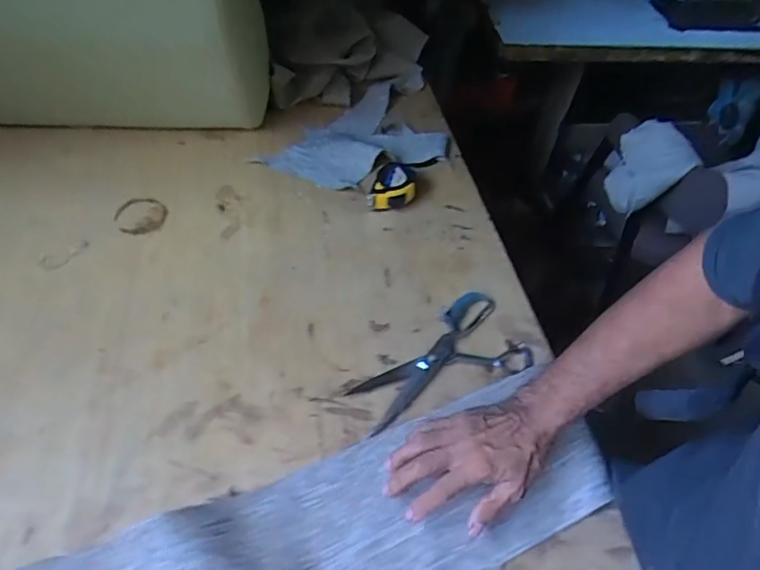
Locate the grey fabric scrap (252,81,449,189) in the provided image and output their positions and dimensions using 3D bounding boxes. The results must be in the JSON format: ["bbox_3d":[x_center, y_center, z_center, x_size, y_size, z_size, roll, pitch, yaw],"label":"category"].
[{"bbox_3d":[-0.044,-0.251,0.882,0.299,0.048,0.219,-30,60,-26],"label":"grey fabric scrap"}]

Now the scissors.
[{"bbox_3d":[0.071,0.086,0.636,0.232,0.020,0.120,-19,55,-19],"label":"scissors"}]

